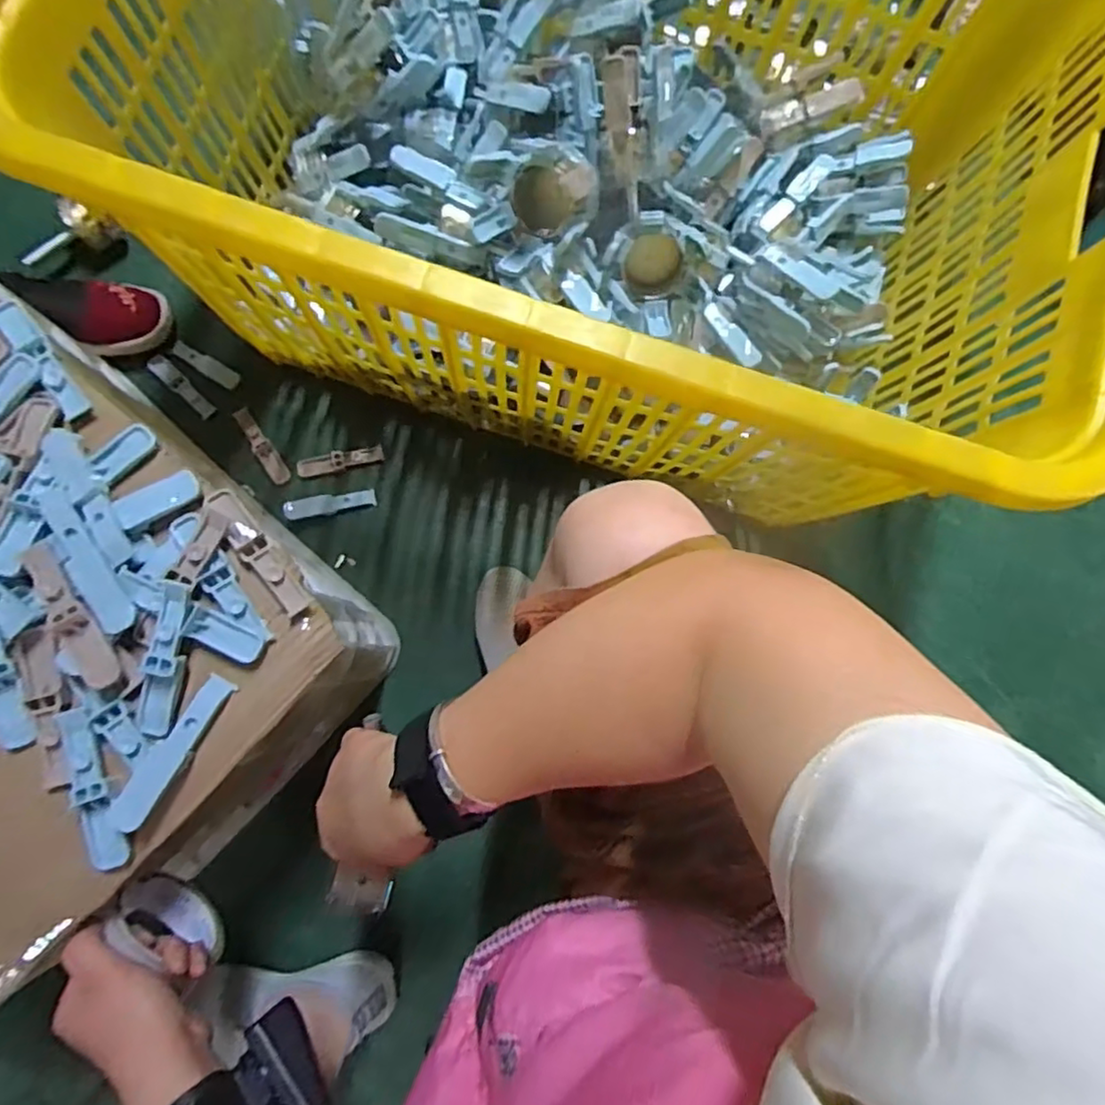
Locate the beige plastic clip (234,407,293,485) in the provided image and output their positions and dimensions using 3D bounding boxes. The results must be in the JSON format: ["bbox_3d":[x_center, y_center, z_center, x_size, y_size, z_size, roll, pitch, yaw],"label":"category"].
[{"bbox_3d":[-0.342,-0.124,0.764,0.023,0.009,0.101,-34,86,-8],"label":"beige plastic clip"}]

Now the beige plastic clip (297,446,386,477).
[{"bbox_3d":[-0.250,-0.109,0.769,0.099,0.009,0.021,-13,83,-7],"label":"beige plastic clip"}]

